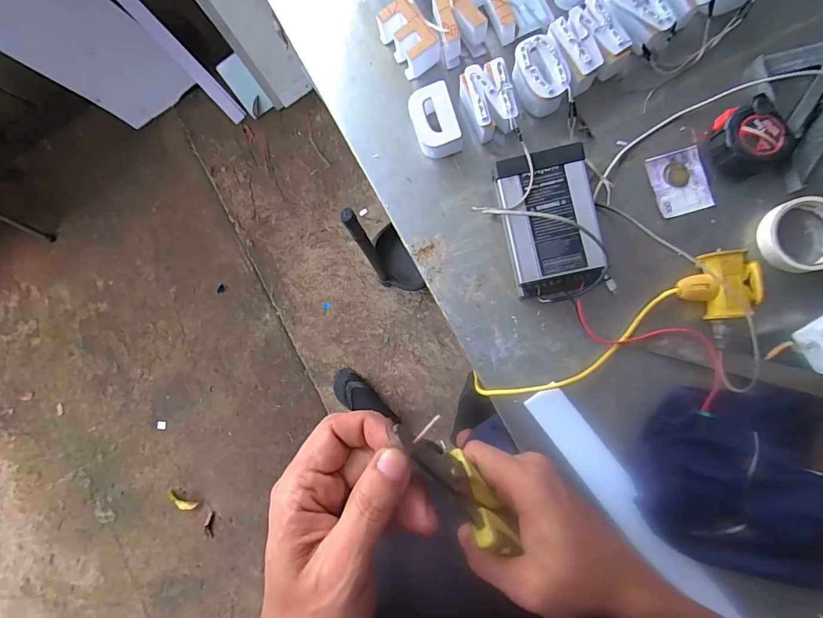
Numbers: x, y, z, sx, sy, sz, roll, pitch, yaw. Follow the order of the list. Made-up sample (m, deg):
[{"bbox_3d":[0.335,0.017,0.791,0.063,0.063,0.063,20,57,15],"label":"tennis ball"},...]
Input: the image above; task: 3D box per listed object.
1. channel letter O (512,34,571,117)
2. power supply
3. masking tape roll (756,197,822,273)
[{"bbox_3d":[0.173,-0.312,0.559,0.057,0.044,0.089,-25,86,6],"label":"channel letter O"},{"bbox_3d":[0.177,-0.108,0.542,0.118,0.046,0.187,-9,88,7],"label":"power supply"},{"bbox_3d":[0.487,-0.091,0.519,0.091,0.035,0.090,0,89,7],"label":"masking tape roll"}]

